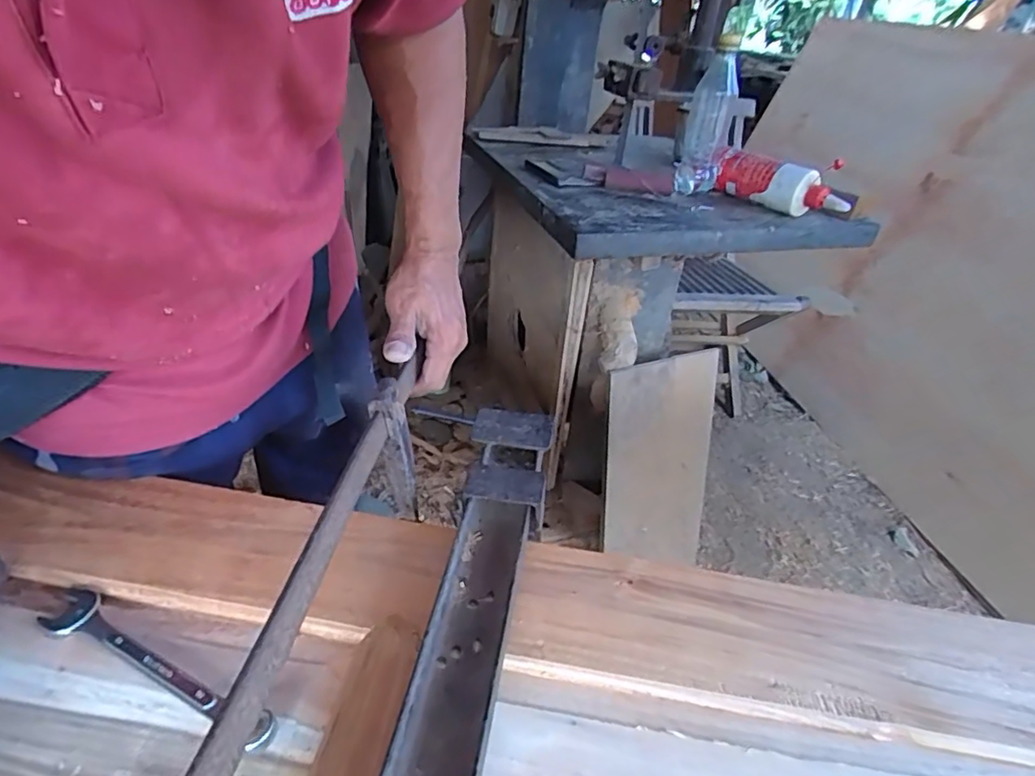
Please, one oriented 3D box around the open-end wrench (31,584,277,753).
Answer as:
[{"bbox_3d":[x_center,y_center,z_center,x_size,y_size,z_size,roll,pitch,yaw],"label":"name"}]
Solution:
[{"bbox_3d":[-0.239,0.182,0.385,0.198,0.007,0.031,21,39,18],"label":"open-end wrench"}]

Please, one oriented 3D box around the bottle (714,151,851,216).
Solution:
[{"bbox_3d":[0.395,-0.305,0.889,0.050,0.056,0.199,-19,44,-37],"label":"bottle"}]

